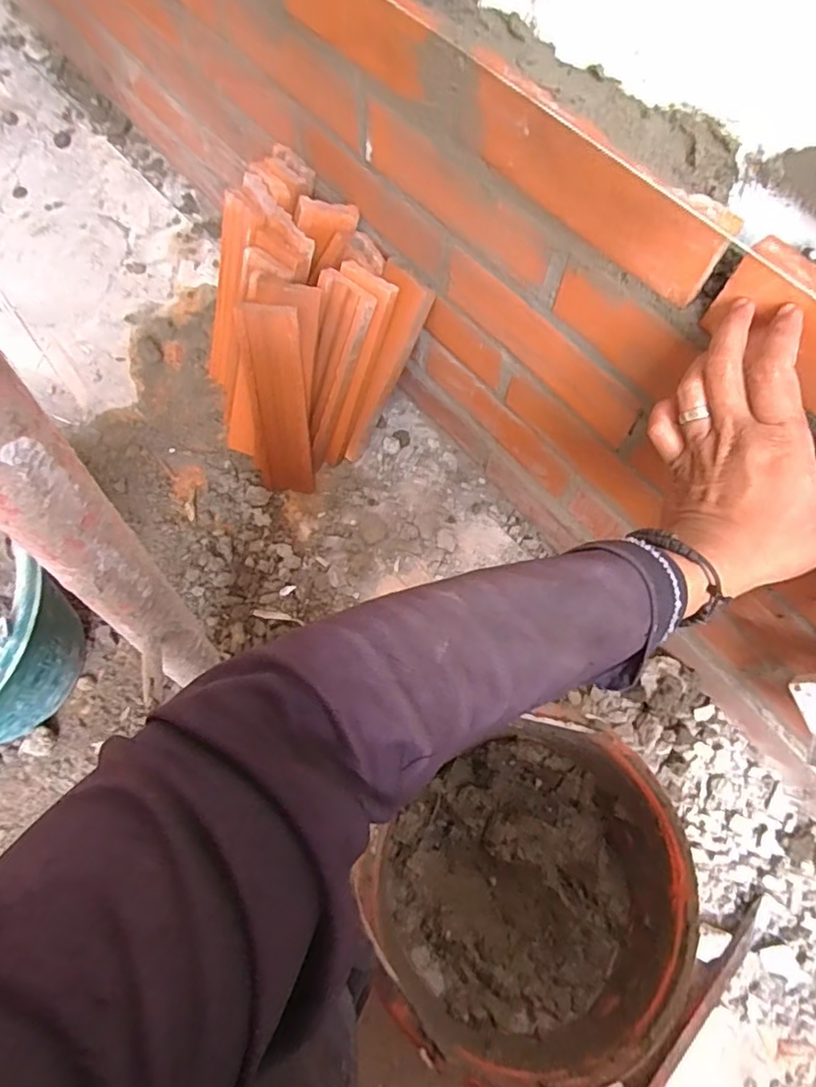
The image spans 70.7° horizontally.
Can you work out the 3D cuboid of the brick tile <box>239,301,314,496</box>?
[{"bbox_3d":[-0.141,-0.146,0.630,0.065,0.225,0.016,7,46,0],"label":"brick tile"}]

